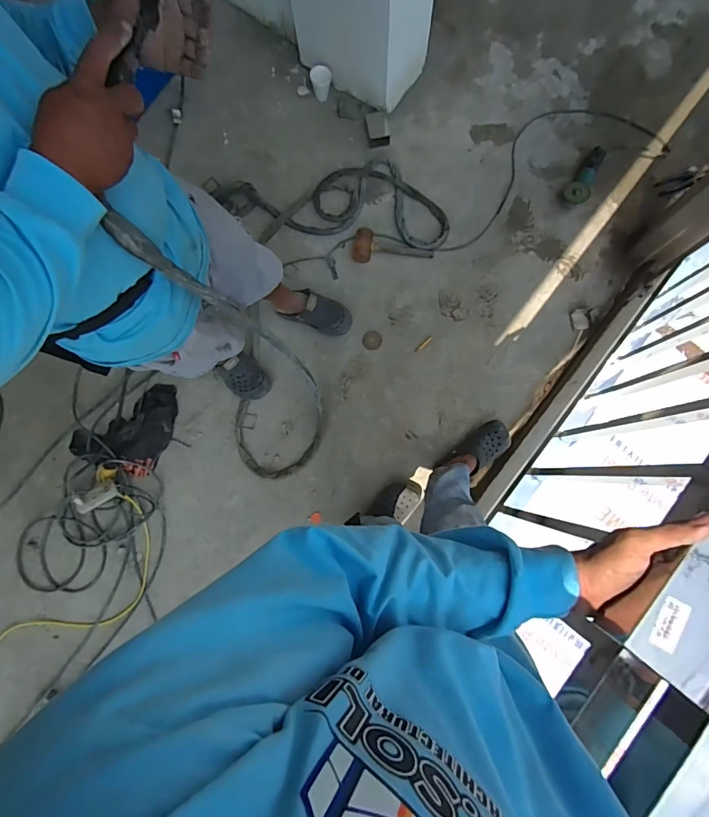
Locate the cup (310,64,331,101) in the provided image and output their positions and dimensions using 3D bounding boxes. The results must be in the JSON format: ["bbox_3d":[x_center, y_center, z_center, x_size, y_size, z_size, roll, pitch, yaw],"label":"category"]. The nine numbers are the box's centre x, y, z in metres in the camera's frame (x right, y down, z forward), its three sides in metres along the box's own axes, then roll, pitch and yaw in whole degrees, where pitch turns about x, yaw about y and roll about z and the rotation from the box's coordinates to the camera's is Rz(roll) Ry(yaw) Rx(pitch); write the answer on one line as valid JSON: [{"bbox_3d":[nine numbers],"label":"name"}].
[{"bbox_3d":[-0.122,-1.218,1.581,0.075,0.085,0.084,-9,84,0],"label":"cup"}]

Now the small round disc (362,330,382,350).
[{"bbox_3d":[0.063,-0.241,1.490,0.068,0.008,0.067,0,84,1],"label":"small round disc"}]

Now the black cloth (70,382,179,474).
[{"bbox_3d":[-0.800,0.045,1.471,0.317,0.069,0.322,19,85,3],"label":"black cloth"}]

